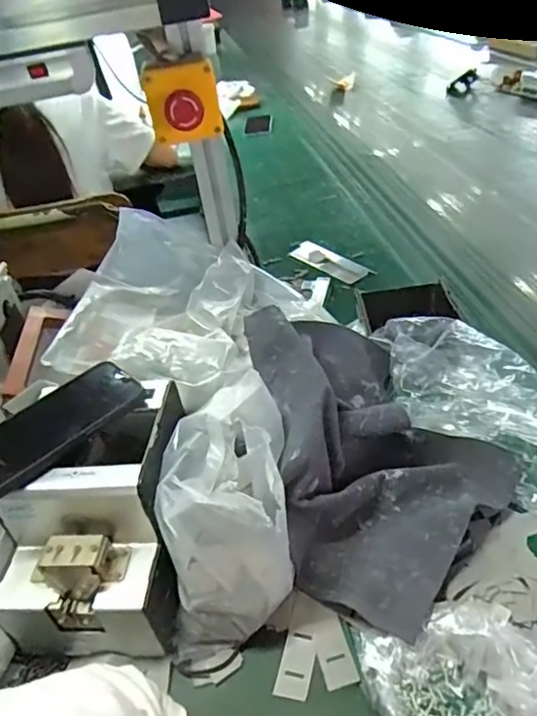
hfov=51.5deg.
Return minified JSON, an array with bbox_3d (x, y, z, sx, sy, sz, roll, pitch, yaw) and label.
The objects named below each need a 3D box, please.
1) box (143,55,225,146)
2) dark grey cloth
[{"bbox_3d":[-0.086,-0.264,0.573,0.070,0.068,0.080,-10,37,-2],"label":"box"},{"bbox_3d":[0.078,0.071,0.528,0.268,0.127,0.249,25,47,35],"label":"dark grey cloth"}]

